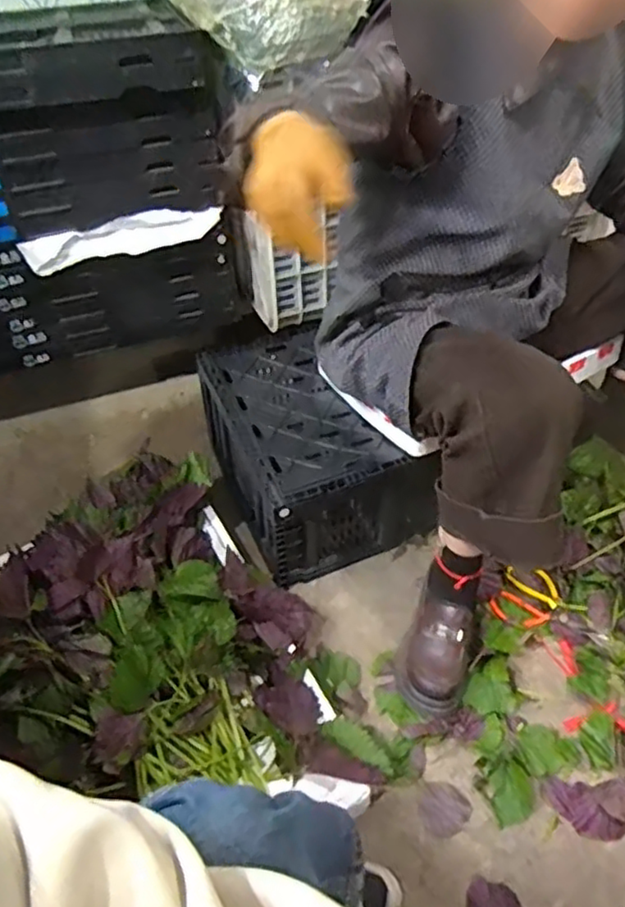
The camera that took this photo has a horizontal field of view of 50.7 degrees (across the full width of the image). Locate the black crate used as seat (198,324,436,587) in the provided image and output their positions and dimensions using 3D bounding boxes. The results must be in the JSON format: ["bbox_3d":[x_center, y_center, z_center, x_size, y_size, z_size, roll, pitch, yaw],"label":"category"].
[{"bbox_3d":[-0.014,-0.014,1.173,0.284,0.209,0.393,-19,48,-16],"label":"black crate used as seat"}]

